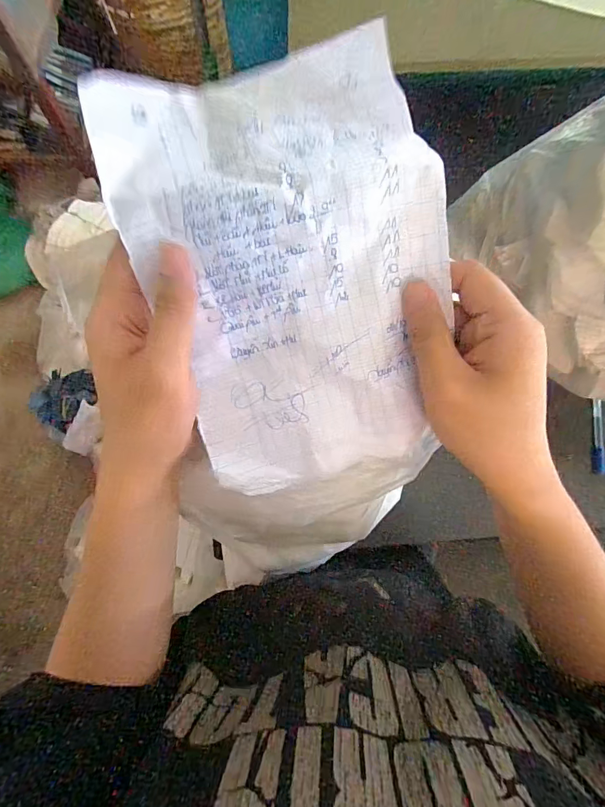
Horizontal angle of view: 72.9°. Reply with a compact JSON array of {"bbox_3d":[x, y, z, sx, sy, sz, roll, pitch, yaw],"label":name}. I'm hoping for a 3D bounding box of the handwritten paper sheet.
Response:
[{"bbox_3d":[0.000,-0.065,0.235,0.157,0.043,0.231,-15,108,-2],"label":"handwritten paper sheet"}]

